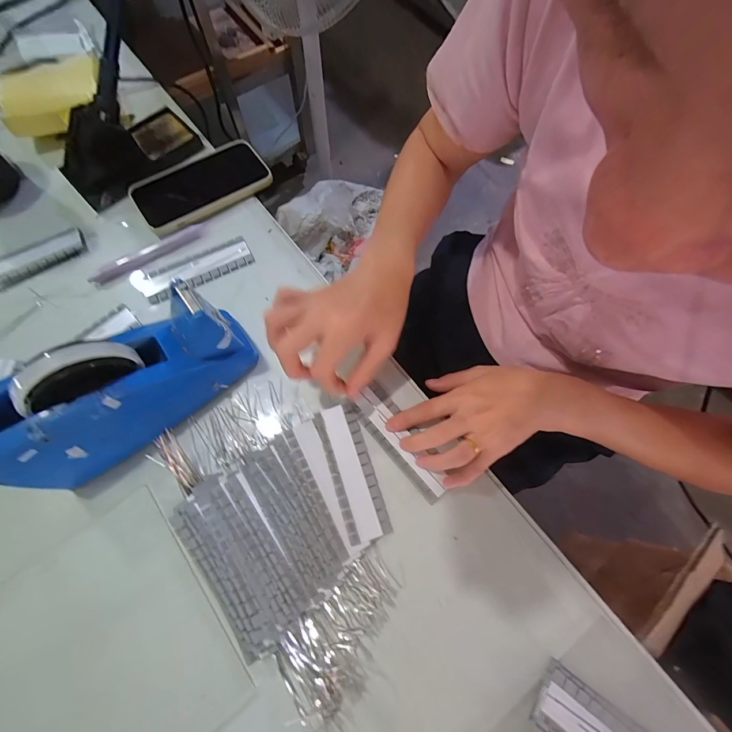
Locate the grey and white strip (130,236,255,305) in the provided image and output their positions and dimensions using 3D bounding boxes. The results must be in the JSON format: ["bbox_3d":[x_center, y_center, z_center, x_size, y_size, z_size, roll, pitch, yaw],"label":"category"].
[{"bbox_3d":[-0.197,-0.112,0.398,0.129,0.005,0.042,-25,74,-8],"label":"grey and white strip"}]

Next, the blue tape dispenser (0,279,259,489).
[{"bbox_3d":[-0.207,0.013,0.299,0.202,0.119,0.068,-37,76,-12],"label":"blue tape dispenser"}]

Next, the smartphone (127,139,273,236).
[{"bbox_3d":[-0.200,-0.225,0.425,0.159,0.016,0.086,-35,75,-11],"label":"smartphone"}]

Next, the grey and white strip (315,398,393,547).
[{"bbox_3d":[-0.014,0.098,0.330,0.039,0.009,0.125,-18,73,-6],"label":"grey and white strip"}]

